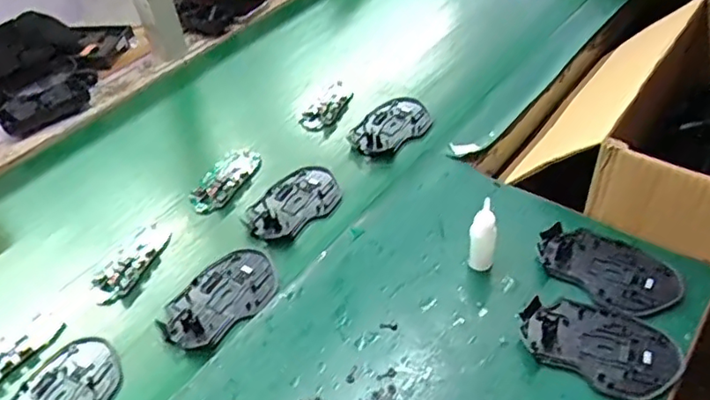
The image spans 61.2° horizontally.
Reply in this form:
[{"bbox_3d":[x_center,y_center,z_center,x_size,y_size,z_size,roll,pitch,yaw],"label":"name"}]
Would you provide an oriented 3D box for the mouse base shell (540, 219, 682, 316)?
[{"bbox_3d":[0.219,0.057,0.522,0.115,0.010,0.070,29,52,31],"label":"mouse base shell"}]

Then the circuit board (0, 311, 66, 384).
[{"bbox_3d":[-0.294,0.129,0.503,0.036,0.007,0.097,28,52,31],"label":"circuit board"}]

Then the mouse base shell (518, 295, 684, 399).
[{"bbox_3d":[0.189,0.109,0.467,0.113,0.010,0.073,23,50,27],"label":"mouse base shell"}]

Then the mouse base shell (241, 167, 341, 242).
[{"bbox_3d":[-0.061,0.000,0.617,0.074,0.010,0.113,25,51,29],"label":"mouse base shell"}]

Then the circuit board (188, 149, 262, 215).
[{"bbox_3d":[-0.143,-0.024,0.654,0.053,0.008,0.102,15,47,21],"label":"circuit board"}]

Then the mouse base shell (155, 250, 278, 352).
[{"bbox_3d":[-0.120,0.085,0.533,0.110,0.012,0.069,-36,51,-29],"label":"mouse base shell"}]

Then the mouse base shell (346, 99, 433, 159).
[{"bbox_3d":[0.044,-0.088,0.701,0.073,0.017,0.112,31,54,33],"label":"mouse base shell"}]

